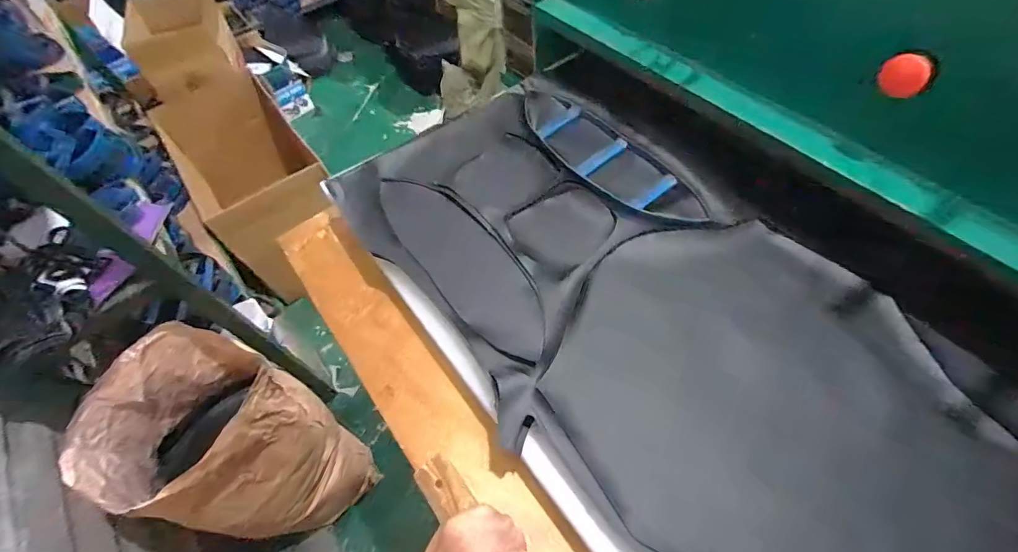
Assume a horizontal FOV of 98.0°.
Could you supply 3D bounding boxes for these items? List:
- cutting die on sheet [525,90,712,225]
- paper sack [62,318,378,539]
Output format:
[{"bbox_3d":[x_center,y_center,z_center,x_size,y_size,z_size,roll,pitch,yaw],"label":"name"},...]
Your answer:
[{"bbox_3d":[0.137,-0.173,0.647,0.117,0.018,0.343,-38,64,-18],"label":"cutting die on sheet"},{"bbox_3d":[-0.634,0.440,1.121,0.322,0.721,0.339,22,63,16],"label":"paper sack"}]

